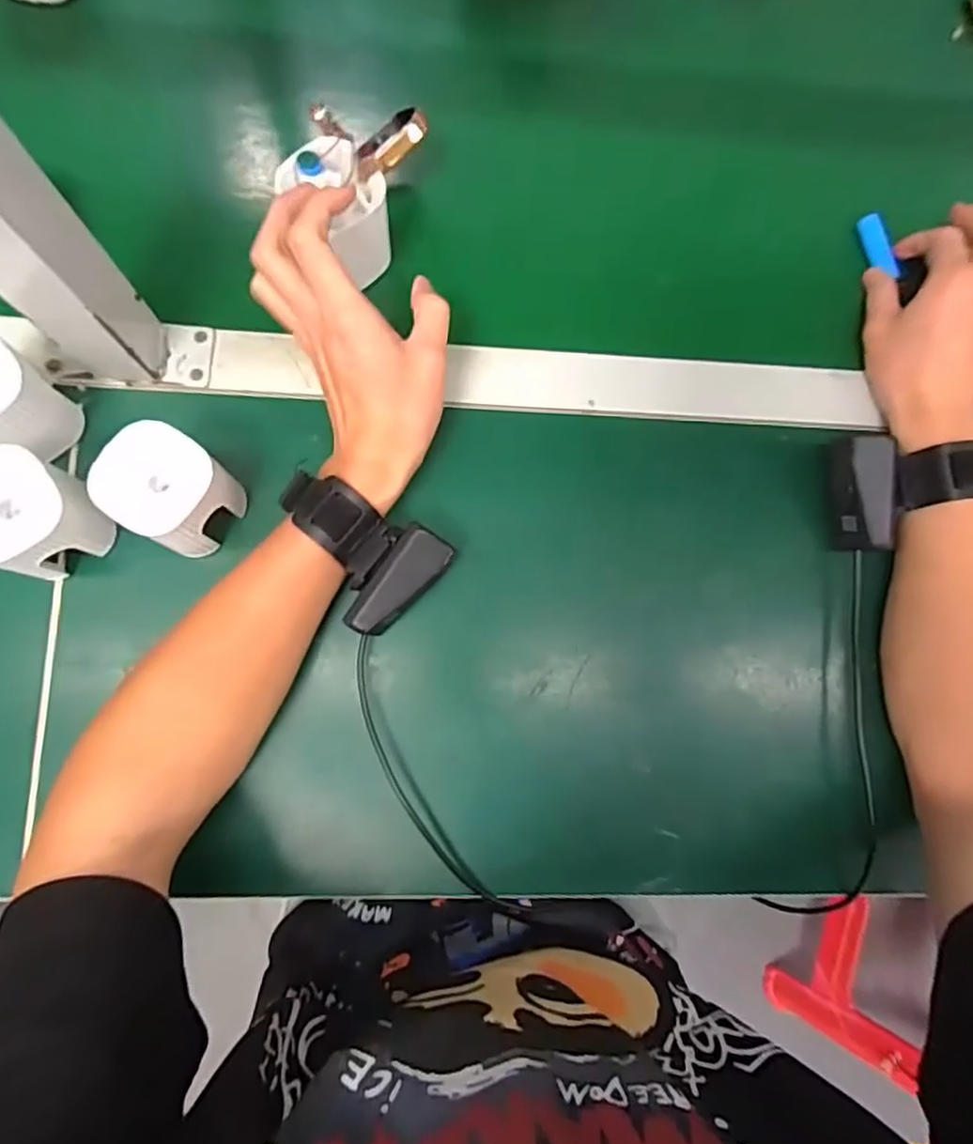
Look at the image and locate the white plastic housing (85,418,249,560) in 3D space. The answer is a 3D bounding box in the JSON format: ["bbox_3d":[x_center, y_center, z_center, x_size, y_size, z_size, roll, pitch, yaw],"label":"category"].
[{"bbox_3d":[-0.170,-0.042,0.359,0.057,0.078,0.058,27,79,1],"label":"white plastic housing"}]

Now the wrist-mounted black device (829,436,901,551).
[{"bbox_3d":[0.235,-0.048,0.401,0.031,0.031,0.068,-2,87,-4],"label":"wrist-mounted black device"}]

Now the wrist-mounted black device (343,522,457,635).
[{"bbox_3d":[-0.050,0.006,0.362,0.031,0.017,0.069,41,92,-1],"label":"wrist-mounted black device"}]

